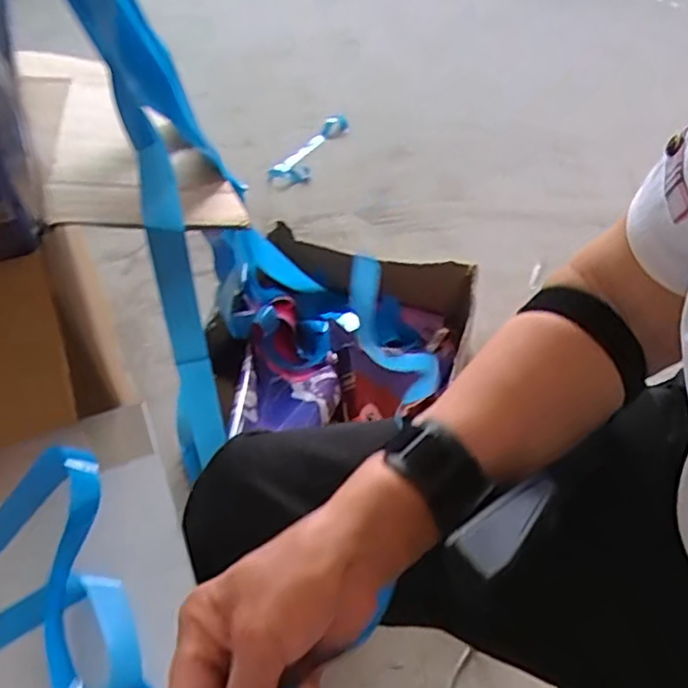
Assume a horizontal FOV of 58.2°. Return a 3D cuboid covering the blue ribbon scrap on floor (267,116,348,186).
[{"bbox_3d":[-0.086,-0.492,1.543,0.098,0.051,0.314,18,52,14],"label":"blue ribbon scrap on floor"}]

